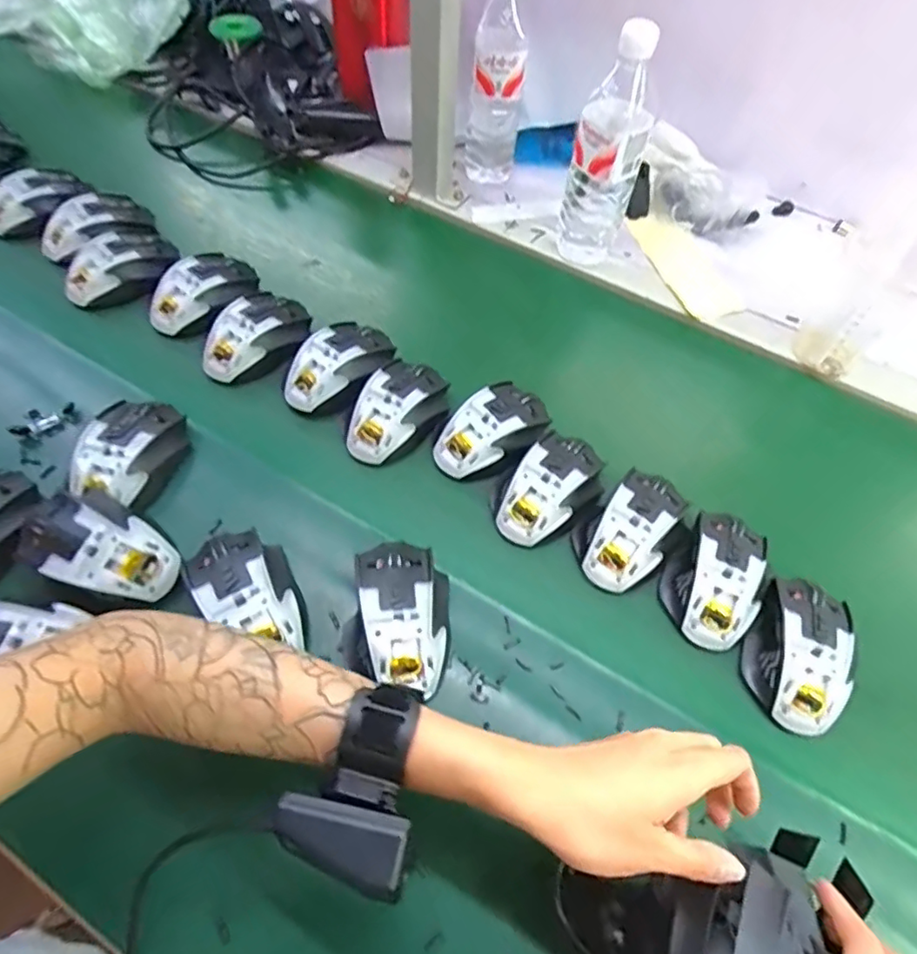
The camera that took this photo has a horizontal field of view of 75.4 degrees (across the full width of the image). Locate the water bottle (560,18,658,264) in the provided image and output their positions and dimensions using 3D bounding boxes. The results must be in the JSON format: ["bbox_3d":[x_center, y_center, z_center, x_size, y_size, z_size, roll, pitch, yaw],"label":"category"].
[{"bbox_3d":[0.152,-0.326,0.603,0.068,0.219,0.061,11,58,2],"label":"water bottle"}]

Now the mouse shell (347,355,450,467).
[{"bbox_3d":[-0.053,-0.062,0.548,0.065,0.039,0.110,24,59,11],"label":"mouse shell"}]

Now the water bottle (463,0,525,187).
[{"bbox_3d":[0.039,-0.456,0.687,0.069,0.218,0.058,7,58,0],"label":"water bottle"}]

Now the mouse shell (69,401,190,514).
[{"bbox_3d":[-0.272,-0.023,0.494,0.078,0.037,0.103,12,58,3],"label":"mouse shell"}]

